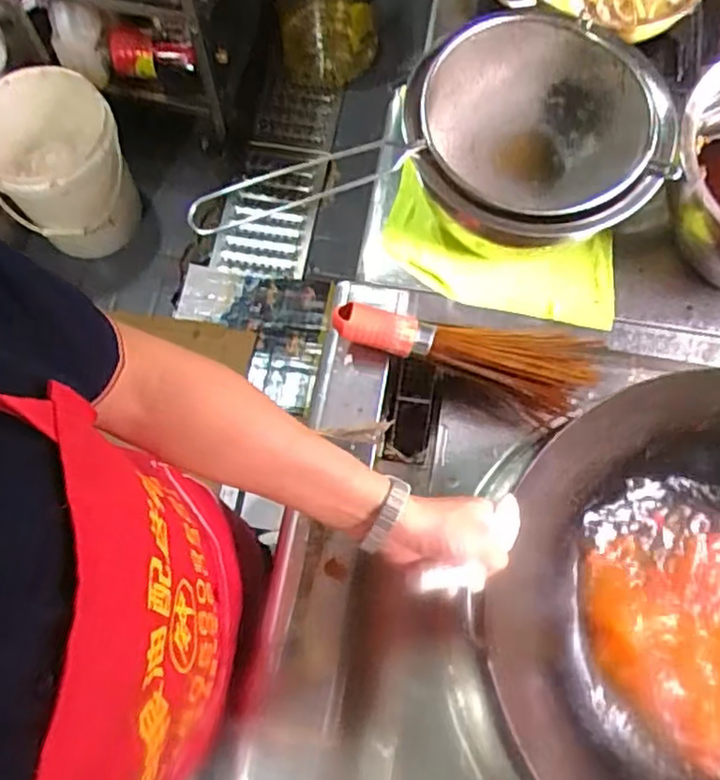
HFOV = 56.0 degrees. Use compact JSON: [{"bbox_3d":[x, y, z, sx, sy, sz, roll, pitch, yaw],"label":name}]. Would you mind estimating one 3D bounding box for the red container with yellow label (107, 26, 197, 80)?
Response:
[{"bbox_3d":[-0.497,-0.814,1.630,0.209,0.102,0.060,3,71,0],"label":"red container with yellow label"}]

